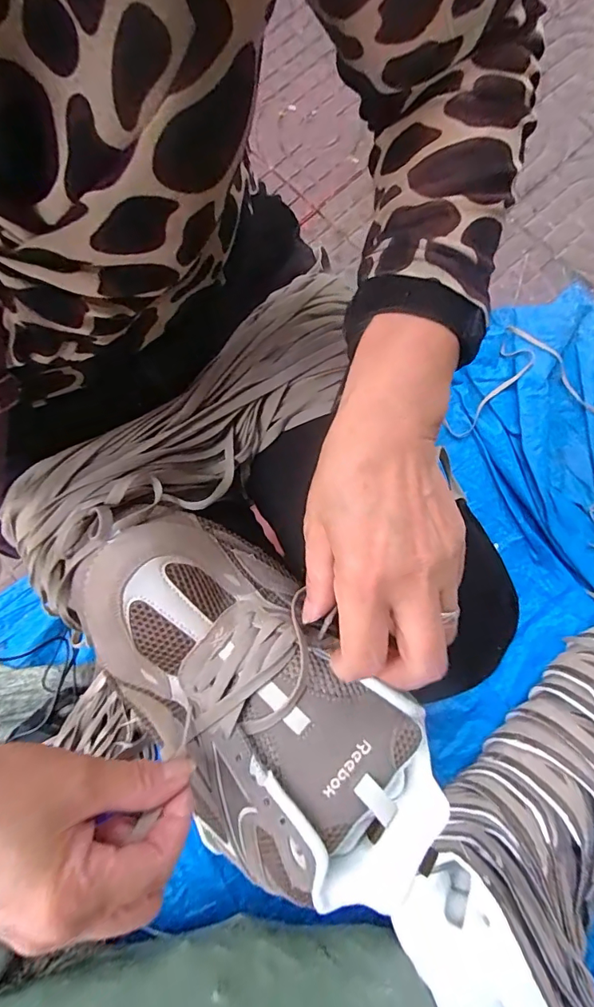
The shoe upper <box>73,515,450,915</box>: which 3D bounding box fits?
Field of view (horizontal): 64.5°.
[{"bbox_3d":[-0.025,0.115,0.282,0.124,0.066,0.252,-41,80,-9],"label":"shoe upper"}]

